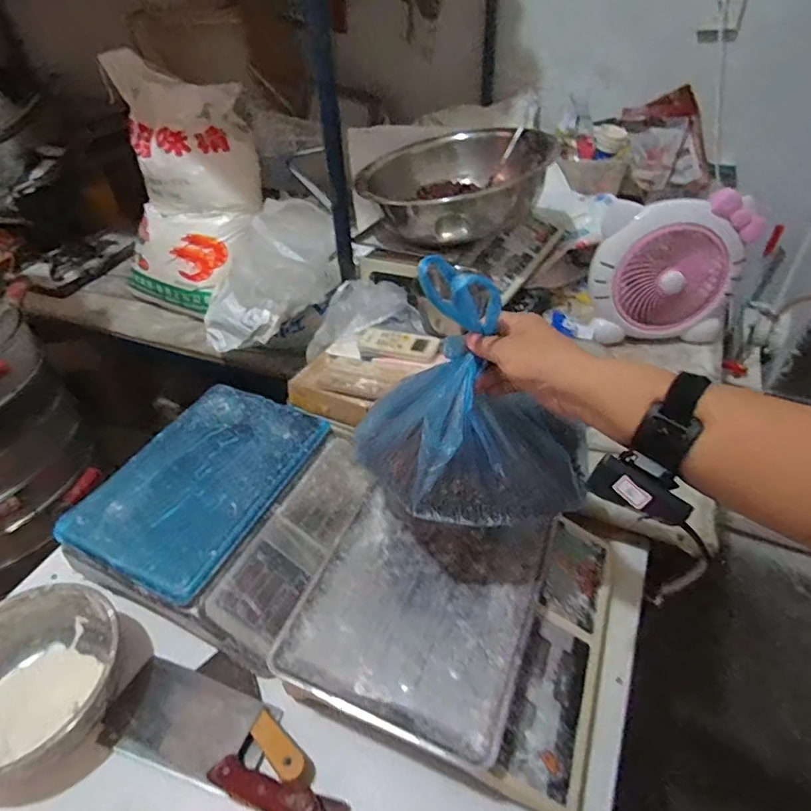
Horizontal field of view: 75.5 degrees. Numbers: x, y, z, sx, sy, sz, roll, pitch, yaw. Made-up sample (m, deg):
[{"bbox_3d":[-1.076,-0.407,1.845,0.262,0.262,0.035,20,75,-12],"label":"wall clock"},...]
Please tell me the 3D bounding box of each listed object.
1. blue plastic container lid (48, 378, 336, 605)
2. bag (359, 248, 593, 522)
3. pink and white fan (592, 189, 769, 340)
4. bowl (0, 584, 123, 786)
[{"bbox_3d":[-0.283,0.098,0.737,0.225,0.019,0.316,17,46,22],"label":"blue plastic container lid"},{"bbox_3d":[0.058,-0.005,0.474,0.234,0.225,0.124,2,42,7],"label":"bag"},{"bbox_3d":[0.455,-0.230,0.914,0.255,0.235,0.084,-1,42,3],"label":"pink and white fan"},{"bbox_3d":[-0.425,0.318,0.599,0.194,0.085,0.196,-2,42,2],"label":"bowl"}]

